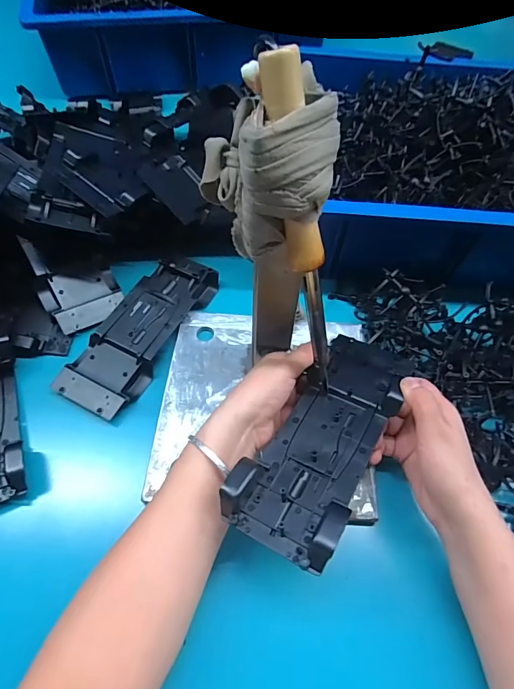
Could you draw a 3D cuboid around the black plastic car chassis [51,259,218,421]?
[{"bbox_3d":[-0.118,-0.019,0.413,0.072,0.022,0.191,25,62,12],"label":"black plastic car chassis"}]

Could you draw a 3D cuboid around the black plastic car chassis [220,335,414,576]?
[{"bbox_3d":[0.055,0.059,0.299,0.070,0.035,0.189,30,53,14],"label":"black plastic car chassis"}]

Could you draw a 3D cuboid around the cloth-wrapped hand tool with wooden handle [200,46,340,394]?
[{"bbox_3d":[0.021,-0.059,0.258,0.060,0.208,0.059,-9,39,8],"label":"cloth-wrapped hand tool with wooden handle"}]

